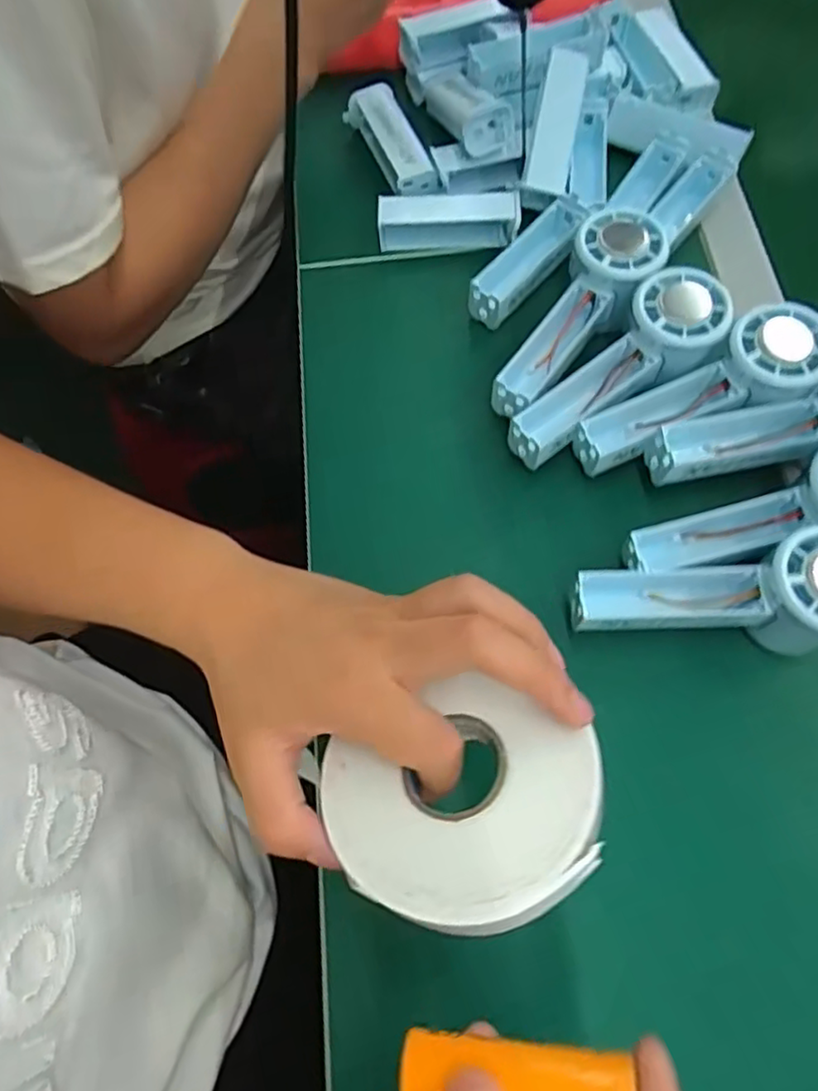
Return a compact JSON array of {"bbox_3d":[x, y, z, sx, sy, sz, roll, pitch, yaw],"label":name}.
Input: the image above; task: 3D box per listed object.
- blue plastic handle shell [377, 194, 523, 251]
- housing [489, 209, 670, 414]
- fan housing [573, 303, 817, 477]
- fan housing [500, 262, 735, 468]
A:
[{"bbox_3d":[0.028,-0.237,0.481,0.100,0.026,0.032,0,68,2],"label":"blue plastic handle shell"},{"bbox_3d":[0.104,-0.147,0.424,0.054,0.047,0.157,36,89,15],"label":"housing"},{"bbox_3d":[0.173,-0.091,0.393,0.155,0.032,0.050,-26,68,10],"label":"fan housing"},{"bbox_3d":[0.126,-0.107,0.404,0.157,0.040,0.058,-37,71,3],"label":"fan housing"}]

